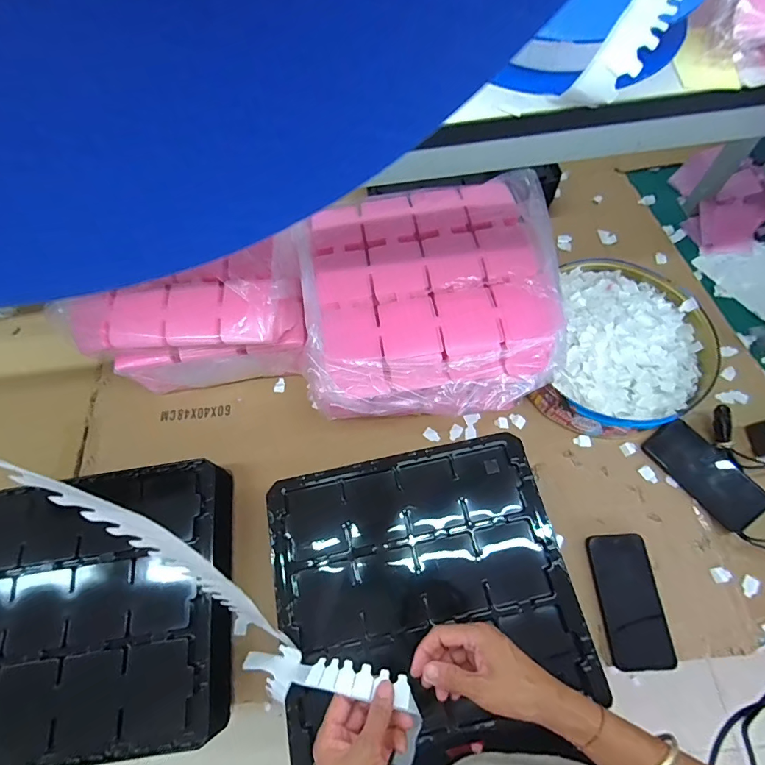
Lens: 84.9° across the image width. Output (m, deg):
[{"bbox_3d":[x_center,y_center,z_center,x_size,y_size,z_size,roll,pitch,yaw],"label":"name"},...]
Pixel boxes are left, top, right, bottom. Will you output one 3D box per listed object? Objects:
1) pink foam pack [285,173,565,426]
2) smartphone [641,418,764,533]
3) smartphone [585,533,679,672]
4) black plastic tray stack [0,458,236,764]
[{"bbox_3d":[0.069,-0.137,0.613,0.363,0.088,0.372,-5,67,1],"label":"pink foam pack"},{"bbox_3d":[0.489,0.134,0.632,0.081,0.016,0.165,-40,67,3],"label":"smartphone"},{"bbox_3d":[0.346,0.301,0.583,0.082,0.014,0.165,-6,66,1],"label":"smartphone"},{"bbox_3d":[-0.410,0.312,0.591,0.379,0.091,0.341,-10,67,-1],"label":"black plastic tray stack"}]

